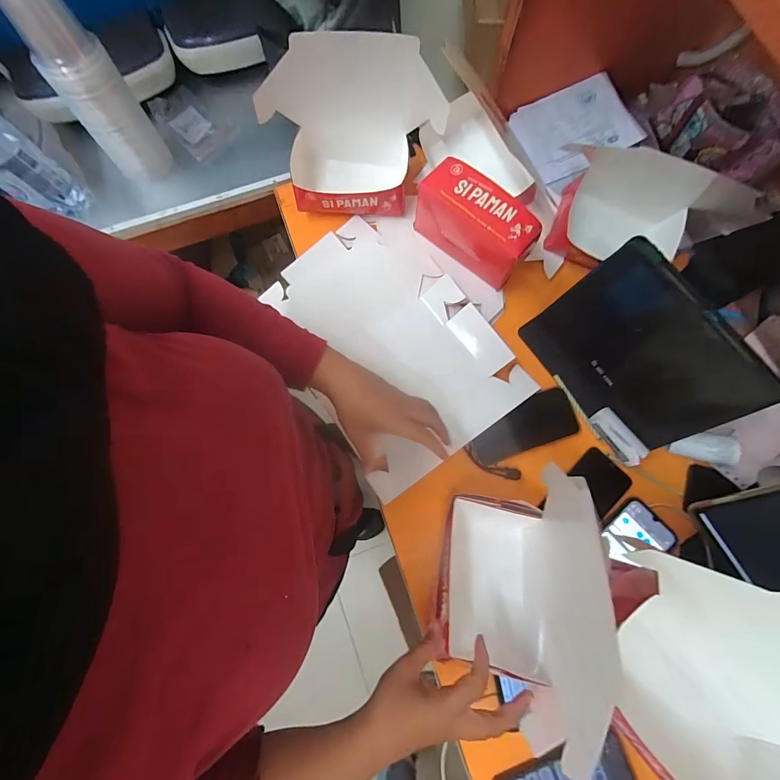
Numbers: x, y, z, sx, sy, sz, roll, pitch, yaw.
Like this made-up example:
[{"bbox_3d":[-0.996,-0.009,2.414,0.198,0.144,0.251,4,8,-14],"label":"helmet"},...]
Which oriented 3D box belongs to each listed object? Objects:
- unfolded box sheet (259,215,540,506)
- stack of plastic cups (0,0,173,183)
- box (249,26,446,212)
[{"bbox_3d":[-0.002,-0.080,0.561,0.276,0.032,0.395,-33,79,-7],"label":"unfolded box sheet"},{"bbox_3d":[-0.439,-0.442,0.528,0.090,0.285,0.075,-35,79,-7],"label":"stack of plastic cups"},{"bbox_3d":[-0.051,-0.366,0.547,0.274,0.218,0.131,-3,77,-1],"label":"box"}]

